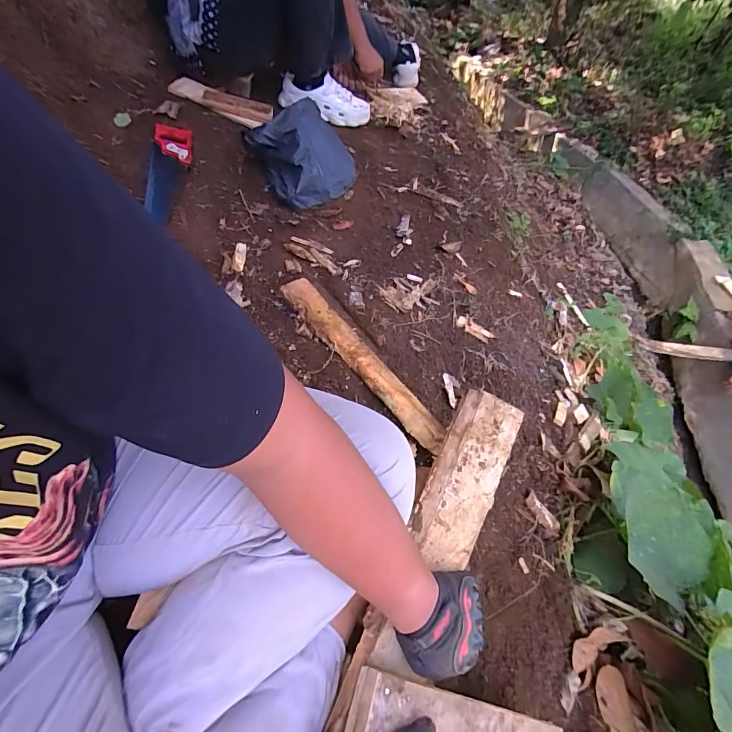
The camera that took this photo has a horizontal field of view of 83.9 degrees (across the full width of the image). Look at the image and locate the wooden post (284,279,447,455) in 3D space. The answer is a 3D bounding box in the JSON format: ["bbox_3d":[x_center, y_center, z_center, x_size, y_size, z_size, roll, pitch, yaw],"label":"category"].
[{"bbox_3d":[-0.009,-0.012,0.767,0.064,0.041,0.442,-35,65,-22],"label":"wooden post"}]

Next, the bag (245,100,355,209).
[{"bbox_3d":[-0.144,-0.534,1.032,0.244,0.160,0.205,-33,64,-20],"label":"bag"}]

